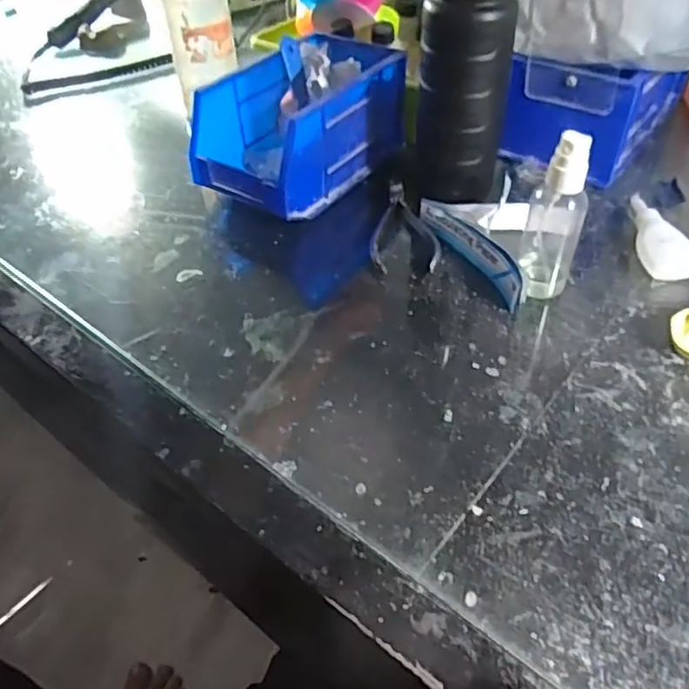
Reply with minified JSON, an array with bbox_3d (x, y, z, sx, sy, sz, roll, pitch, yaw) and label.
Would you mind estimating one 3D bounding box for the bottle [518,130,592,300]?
[{"bbox_3d":[0.134,-0.080,0.387,0.025,0.110,0.029,-18,48,-14],"label":"bottle"}]

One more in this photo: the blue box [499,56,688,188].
[{"bbox_3d":[0.227,-0.226,0.537,0.099,0.088,0.174,30,55,28],"label":"blue box"}]

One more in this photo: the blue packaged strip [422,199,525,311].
[{"bbox_3d":[0.091,-0.067,0.437,0.021,0.021,0.113,-24,50,-19],"label":"blue packaged strip"}]

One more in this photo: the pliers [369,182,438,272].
[{"bbox_3d":[0.043,-0.092,0.470,0.049,0.009,0.108,-2,46,1],"label":"pliers"}]

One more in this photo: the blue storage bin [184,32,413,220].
[{"bbox_3d":[-0.031,-0.180,0.507,0.094,0.083,0.177,27,53,26],"label":"blue storage bin"}]

